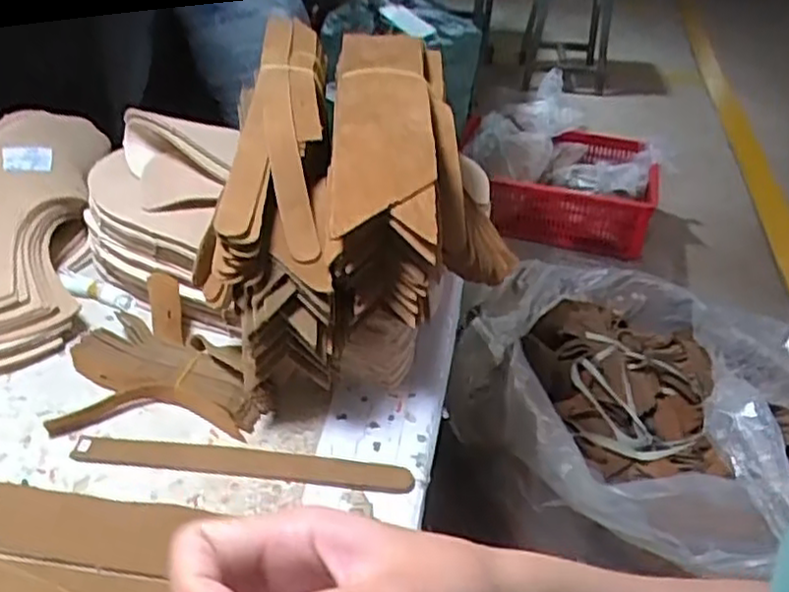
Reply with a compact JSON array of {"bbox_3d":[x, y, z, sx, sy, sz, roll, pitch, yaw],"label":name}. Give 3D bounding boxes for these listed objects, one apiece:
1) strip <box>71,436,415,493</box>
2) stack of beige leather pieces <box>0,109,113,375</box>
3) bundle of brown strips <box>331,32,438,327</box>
[{"bbox_3d":[-0.087,0.094,0.418,0.193,0.004,0.020,5,38,2],"label":"strip"},{"bbox_3d":[-0.283,-0.059,0.548,0.113,0.070,0.277,-6,39,-12],"label":"stack of beige leather pieces"},{"bbox_3d":[-0.010,-0.084,0.457,0.057,0.081,0.224,1,38,-3],"label":"bundle of brown strips"}]

